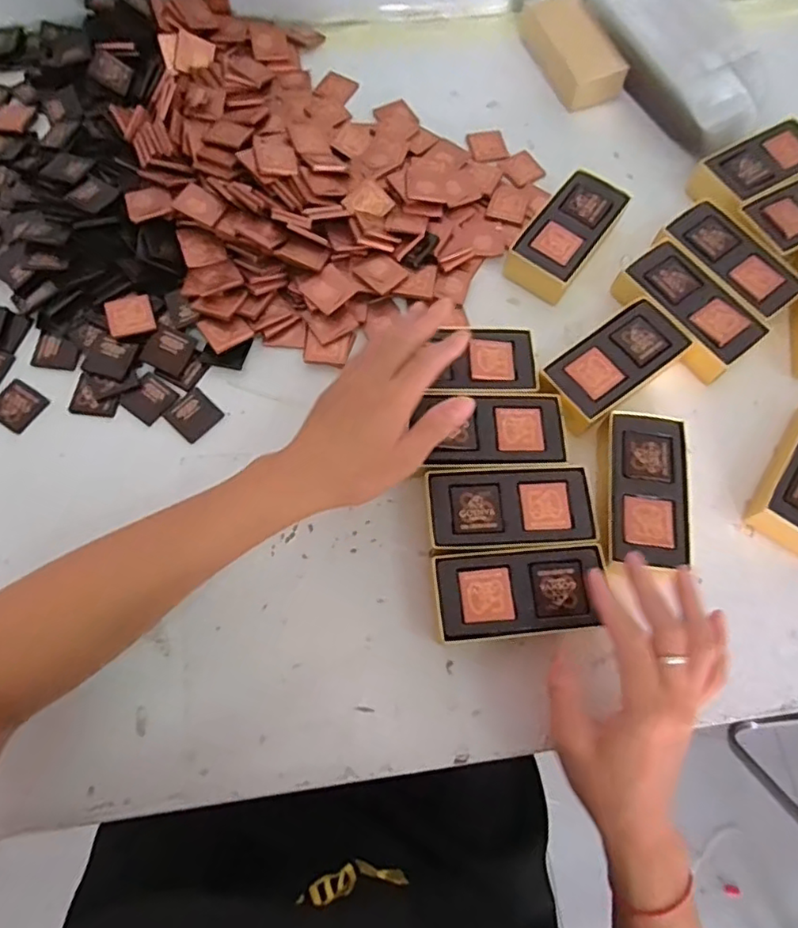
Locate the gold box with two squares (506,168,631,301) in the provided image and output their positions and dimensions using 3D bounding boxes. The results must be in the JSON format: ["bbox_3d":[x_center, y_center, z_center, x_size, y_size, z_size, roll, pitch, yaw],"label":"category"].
[{"bbox_3d":[0.143,-0.192,0.503,0.059,0.032,0.118,37,73,11],"label":"gold box with two squares"}]

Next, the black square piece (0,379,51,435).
[{"bbox_3d":[-0.287,-0.045,0.443,0.034,0.004,0.034,31,72,9],"label":"black square piece"}]

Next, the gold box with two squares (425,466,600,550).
[{"bbox_3d":[0.076,0.034,0.416,0.112,0.032,0.056,-2,70,-3],"label":"gold box with two squares"}]

